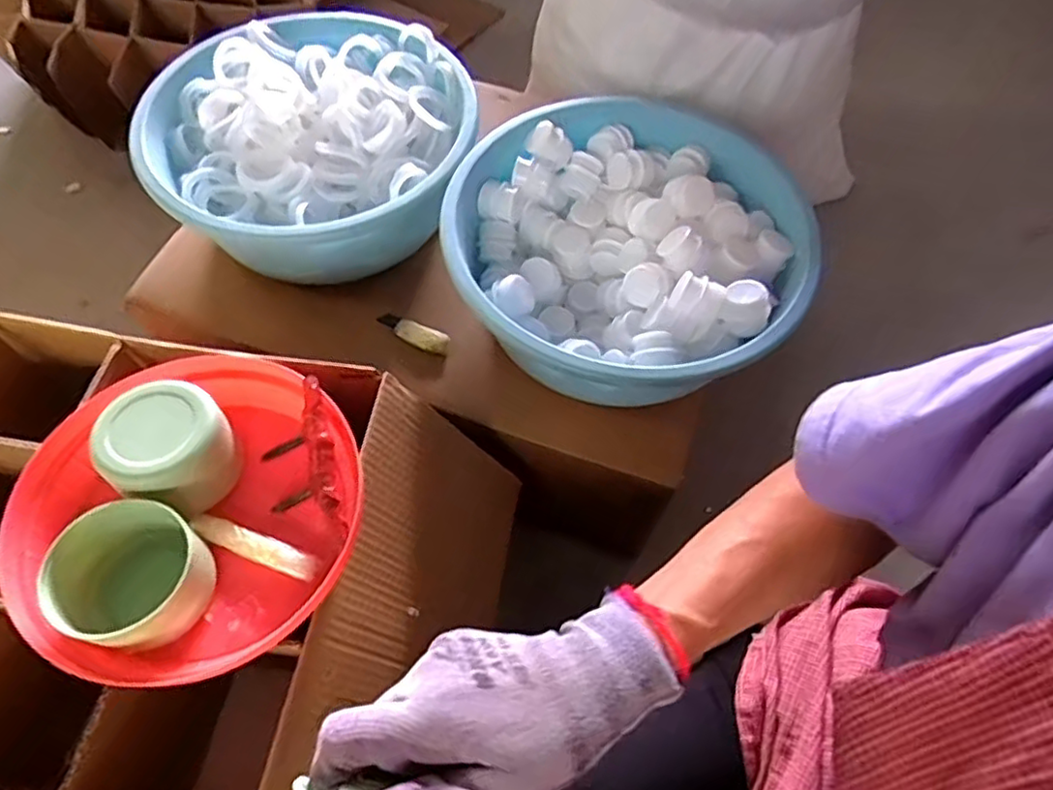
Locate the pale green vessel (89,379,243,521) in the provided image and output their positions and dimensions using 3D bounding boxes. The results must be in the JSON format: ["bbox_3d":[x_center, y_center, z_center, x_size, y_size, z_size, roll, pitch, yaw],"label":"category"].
[{"bbox_3d":[-0.257,0.039,0.479,0.080,0.059,0.084,0,60,-1],"label":"pale green vessel"}]

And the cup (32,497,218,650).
[{"bbox_3d":[-0.263,0.122,0.441,0.090,0.059,0.086,0,60,-1],"label":"cup"}]

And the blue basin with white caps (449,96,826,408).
[{"bbox_3d":[0.125,-0.177,0.742,0.388,0.115,0.403,0,60,-1],"label":"blue basin with white caps"}]

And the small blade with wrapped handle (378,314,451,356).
[{"bbox_3d":[-0.132,-0.072,0.756,0.093,0.016,0.031,23,62,12],"label":"small blade with wrapped handle"}]

